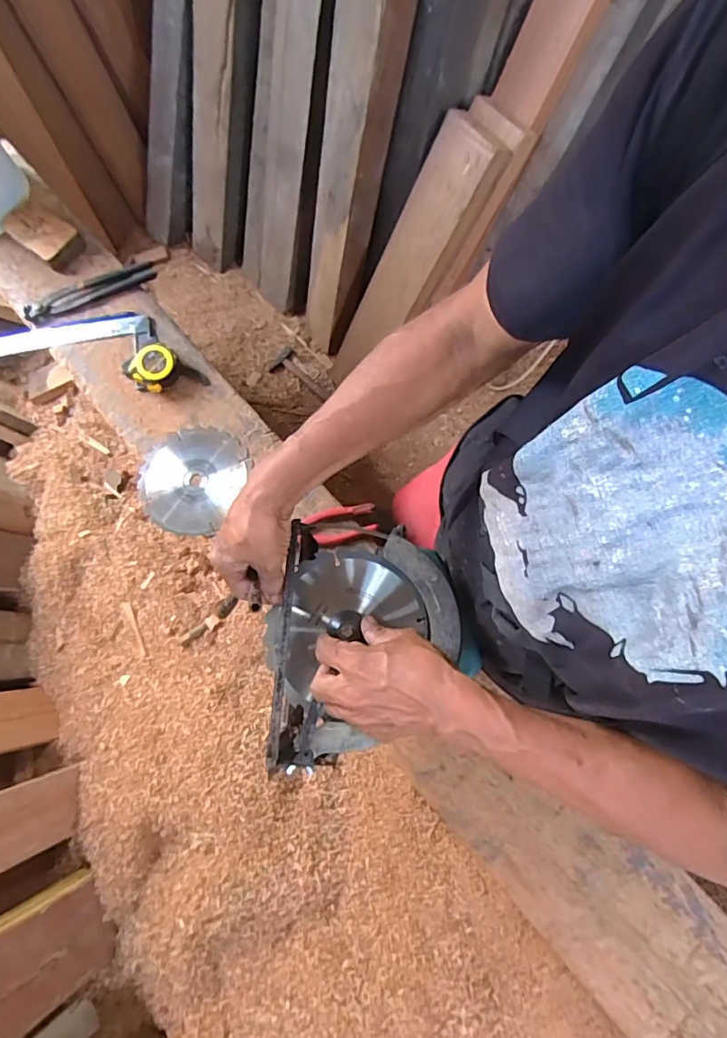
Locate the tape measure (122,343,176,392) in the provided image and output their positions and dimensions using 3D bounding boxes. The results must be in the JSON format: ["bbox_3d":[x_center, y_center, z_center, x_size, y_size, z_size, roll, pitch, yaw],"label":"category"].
[{"bbox_3d":[-0.330,-0.236,0.828,0.059,0.049,0.076,41,78,10],"label":"tape measure"}]

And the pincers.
[{"bbox_3d":[-0.458,-0.381,0.888,0.219,0.021,0.045,-24,77,-7],"label":"pincers"}]

